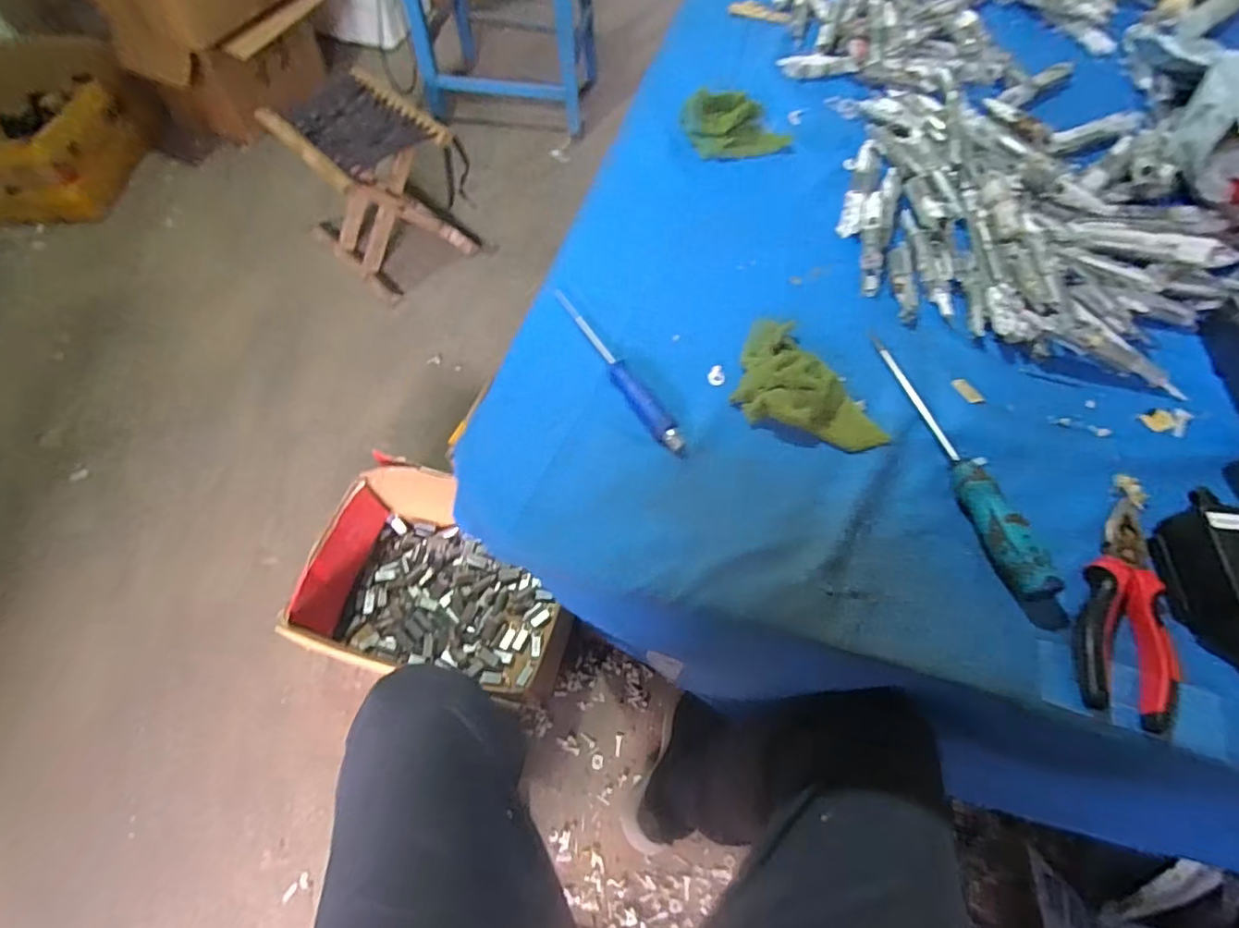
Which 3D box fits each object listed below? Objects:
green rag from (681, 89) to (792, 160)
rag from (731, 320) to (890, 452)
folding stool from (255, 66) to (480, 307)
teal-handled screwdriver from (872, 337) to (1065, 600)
[{"bbox_3d":[0.126,-0.371,0.621,0.101,0.041,0.063,-19,64,-13],"label":"green rag"},{"bbox_3d":[0.139,-0.060,0.456,0.082,0.031,0.132,-25,65,-15],"label":"rag"},{"bbox_3d":[-0.543,-0.622,1.307,0.310,0.323,0.277,40,67,17],"label":"folding stool"},{"bbox_3d":[0.261,-0.012,0.439,0.028,0.036,0.233,-6,62,-6],"label":"teal-handled screwdriver"}]

